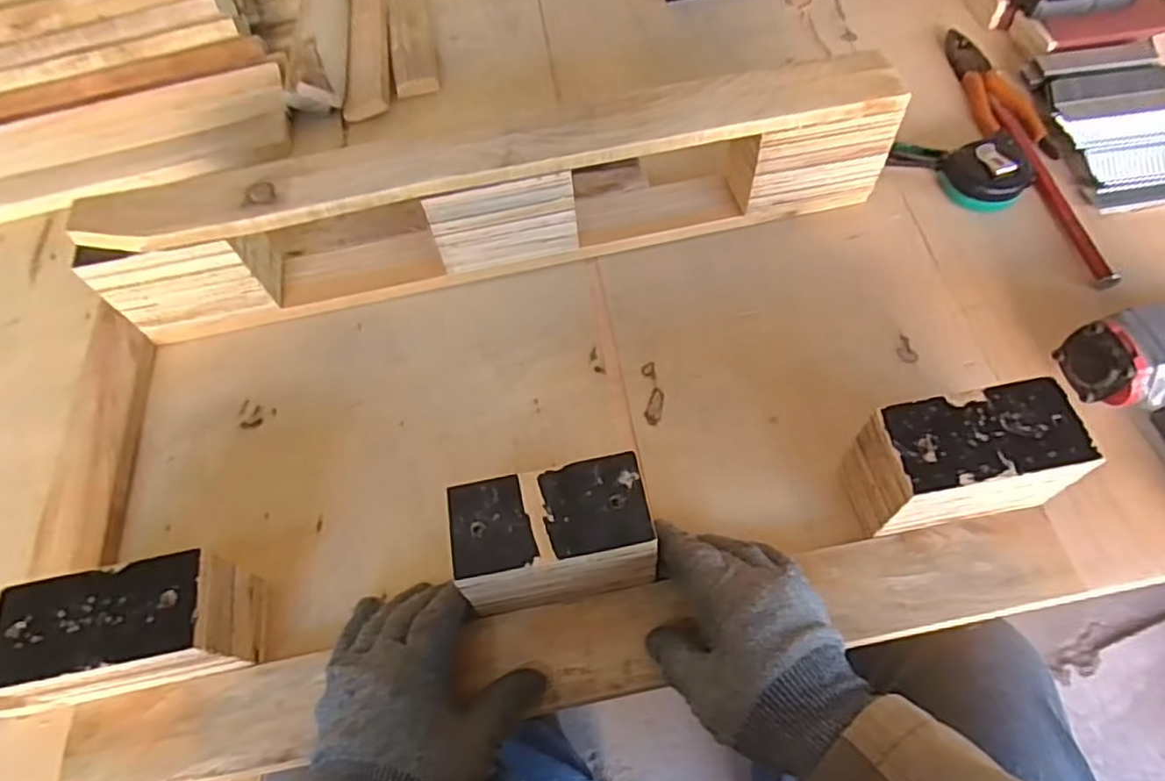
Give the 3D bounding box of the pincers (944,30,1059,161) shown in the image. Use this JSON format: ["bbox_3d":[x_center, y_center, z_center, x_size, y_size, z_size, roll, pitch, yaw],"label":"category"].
[{"bbox_3d":[0.402,-0.297,0.670,0.050,0.018,0.188,-10,61,-3],"label":"pincers"}]

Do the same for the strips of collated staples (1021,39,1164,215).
[{"bbox_3d":[0.500,-0.248,0.620,0.129,0.028,0.194,-5,61,0],"label":"strips of collated staples"}]

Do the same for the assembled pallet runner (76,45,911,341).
[{"bbox_3d":[-0.066,-0.160,0.564,0.643,0.124,0.070,-11,61,-3],"label":"assembled pallet runner"}]

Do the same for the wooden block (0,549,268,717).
[{"bbox_3d":[-0.273,0.154,0.421,0.122,0.097,0.068,-10,61,-3],"label":"wooden block"}]

